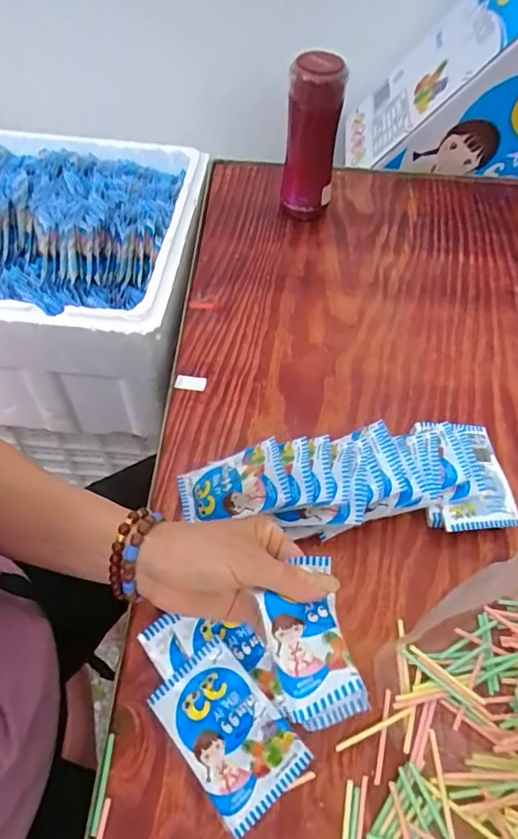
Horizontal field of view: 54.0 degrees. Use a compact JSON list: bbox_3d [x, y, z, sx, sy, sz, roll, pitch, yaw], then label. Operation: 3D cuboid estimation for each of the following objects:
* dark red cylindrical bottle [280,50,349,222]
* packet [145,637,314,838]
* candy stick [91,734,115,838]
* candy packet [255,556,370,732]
[{"bbox_3d":[0.066,-0.355,0.652,0.067,0.190,0.069,1,55,-1],"label":"dark red cylindrical bottle"},{"bbox_3d":[-0.022,0.215,0.354,0.066,0.007,0.102,-39,59,-18],"label":"packet"},{"bbox_3d":[-0.107,0.250,0.350,0.004,0.005,0.057,2,55,0],"label":"candy stick"},{"bbox_3d":[0.029,0.130,0.308,0.048,0.028,0.096,-13,34,2],"label":"candy packet"}]

